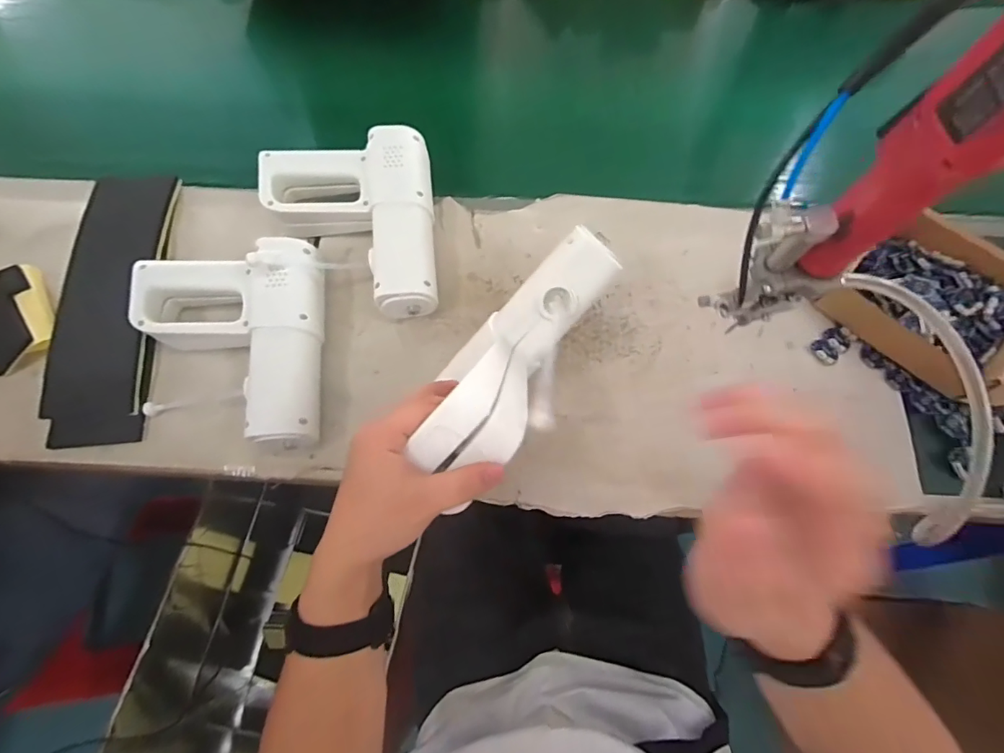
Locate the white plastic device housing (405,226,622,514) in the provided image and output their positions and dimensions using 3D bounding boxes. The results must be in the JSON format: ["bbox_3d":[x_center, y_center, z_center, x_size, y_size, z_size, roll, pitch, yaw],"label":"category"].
[{"bbox_3d":[0.010,-0.021,0.371,0.073,0.066,0.218,27,59,10],"label":"white plastic device housing"}]

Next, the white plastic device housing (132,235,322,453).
[{"bbox_3d":[-0.271,-0.029,0.494,0.181,0.071,0.209,-7,70,-2],"label":"white plastic device housing"}]

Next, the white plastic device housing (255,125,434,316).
[{"bbox_3d":[-0.166,-0.163,0.545,0.182,0.070,0.214,-5,70,-1],"label":"white plastic device housing"}]

